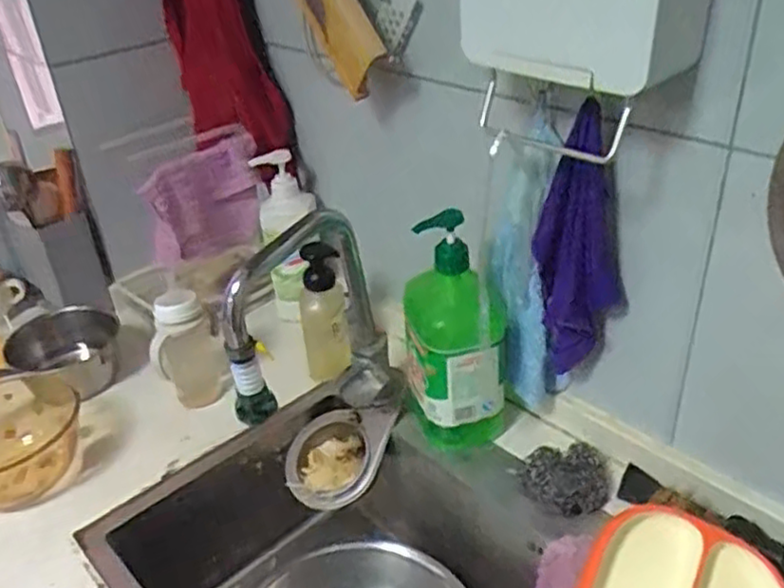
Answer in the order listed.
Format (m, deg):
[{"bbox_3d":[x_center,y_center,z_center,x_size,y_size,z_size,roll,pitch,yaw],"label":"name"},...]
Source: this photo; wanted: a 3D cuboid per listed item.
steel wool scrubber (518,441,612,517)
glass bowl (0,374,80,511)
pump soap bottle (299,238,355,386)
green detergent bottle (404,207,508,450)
[{"bbox_3d":[0.198,0.205,0.806,0.095,0.036,0.082,-9,33,-8],"label":"steel wool scrubber"},{"bbox_3d":[-0.478,0.182,0.884,0.178,0.086,0.160,-19,35,-22],"label":"glass bowl"},{"bbox_3d":[-0.091,0.025,0.961,0.068,0.180,0.051,-8,32,-5],"label":"pump soap bottle"},{"bbox_3d":[0.072,0.052,0.851,0.120,0.277,0.099,-2,32,3],"label":"green detergent bottle"}]

